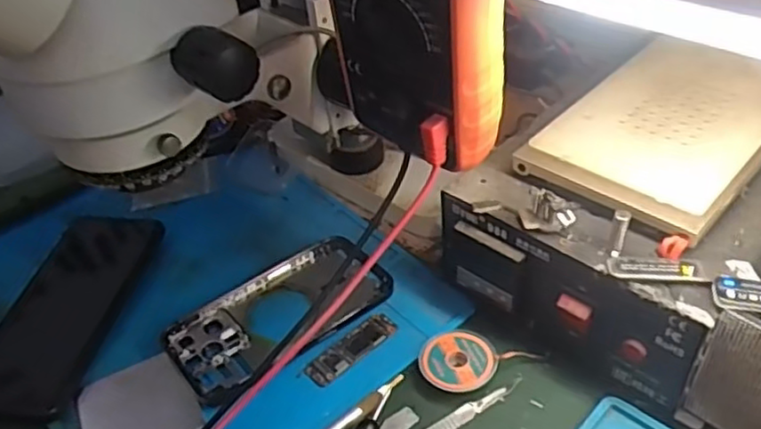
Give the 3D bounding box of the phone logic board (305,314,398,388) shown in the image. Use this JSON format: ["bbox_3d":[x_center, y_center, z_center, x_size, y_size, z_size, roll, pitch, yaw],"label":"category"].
[{"bbox_3d":[-0.018,0.084,0.424,0.064,0.004,0.020,-34,47,-28],"label":"phone logic board"}]

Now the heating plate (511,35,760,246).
[{"bbox_3d":[0.178,-0.057,0.412,0.112,0.012,0.184,29,52,35],"label":"heating plate"}]

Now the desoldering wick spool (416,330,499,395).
[{"bbox_3d":[0.047,0.089,0.406,0.045,0.011,0.042,-4,40,3],"label":"desoldering wick spool"}]

